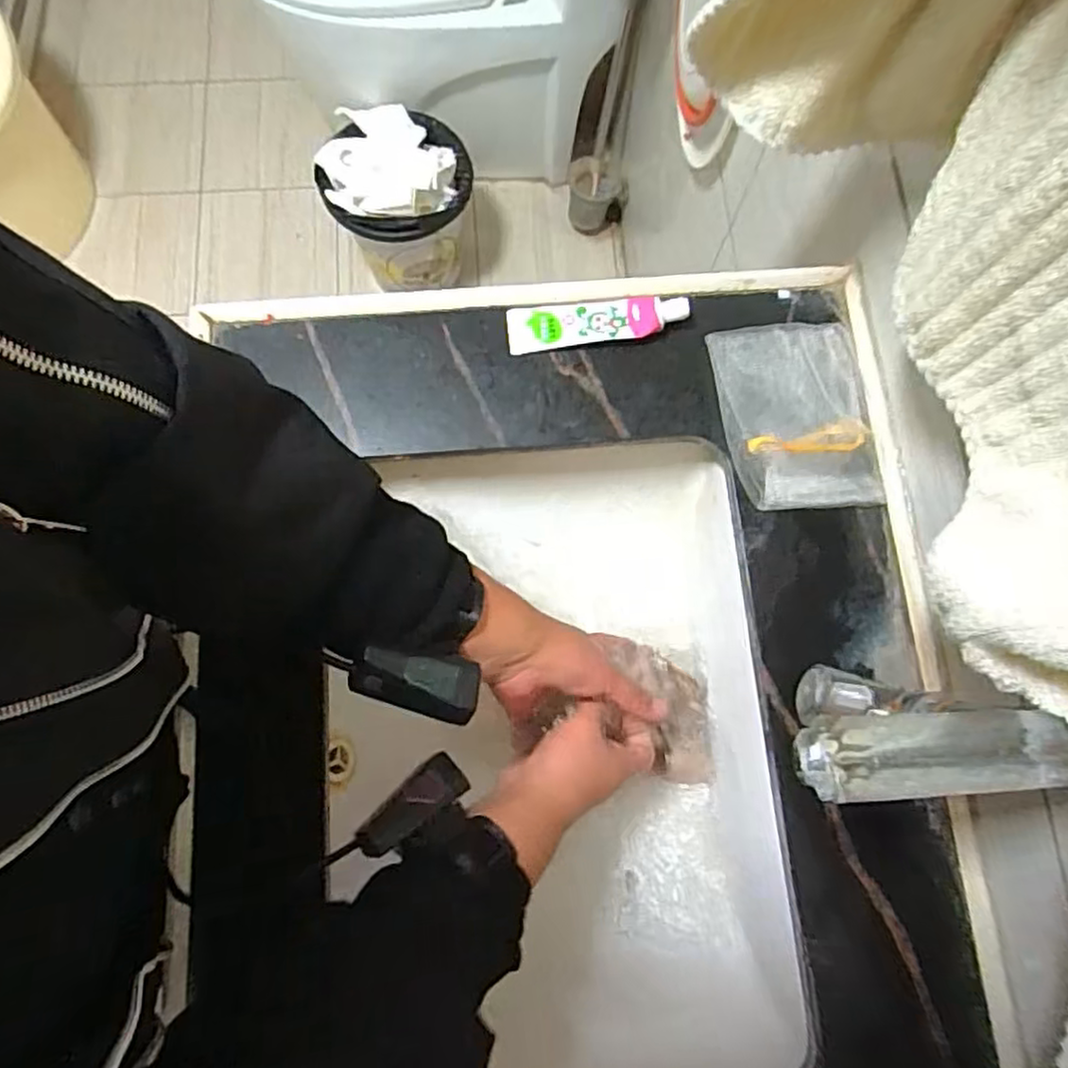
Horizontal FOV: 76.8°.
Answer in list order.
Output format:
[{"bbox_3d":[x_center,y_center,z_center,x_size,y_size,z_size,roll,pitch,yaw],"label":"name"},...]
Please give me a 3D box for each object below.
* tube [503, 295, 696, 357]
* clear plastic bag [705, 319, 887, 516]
[{"bbox_3d":[0.048,-0.165,0.518,0.136,0.020,0.038,-5,77,-2],"label":"tube"},{"bbox_3d":[0.193,-0.087,0.500,0.105,0.017,0.139,-7,77,-2],"label":"clear plastic bag"}]

